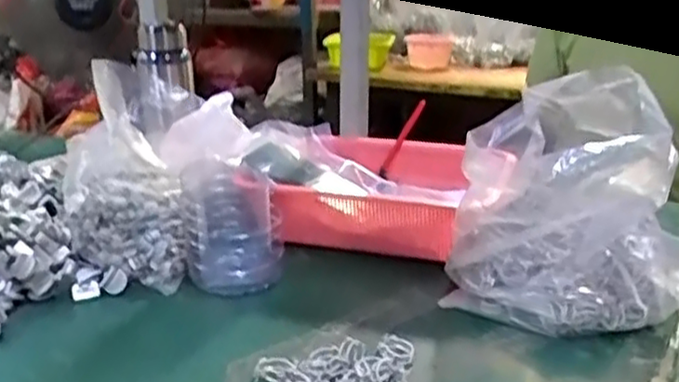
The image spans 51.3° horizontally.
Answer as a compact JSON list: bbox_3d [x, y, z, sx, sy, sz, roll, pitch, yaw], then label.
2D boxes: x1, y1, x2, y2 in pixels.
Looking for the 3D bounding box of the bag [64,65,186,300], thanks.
[{"bbox_3d":[-0.232,-0.012,0.752,0.114,0.206,0.146,-7,19,-22],"label":"bag"}]

